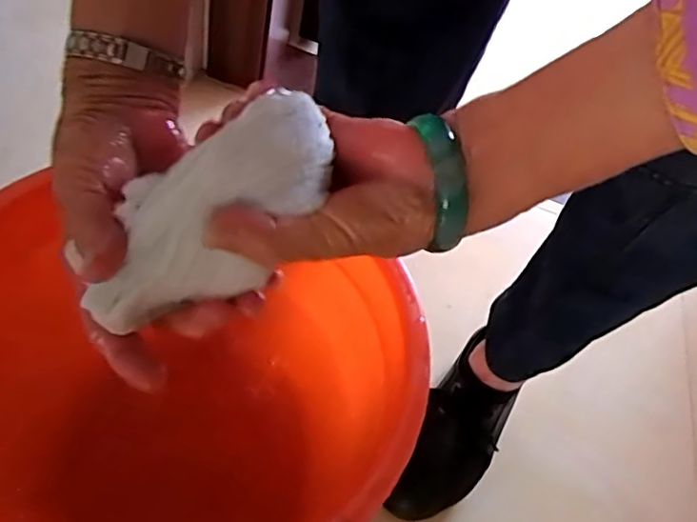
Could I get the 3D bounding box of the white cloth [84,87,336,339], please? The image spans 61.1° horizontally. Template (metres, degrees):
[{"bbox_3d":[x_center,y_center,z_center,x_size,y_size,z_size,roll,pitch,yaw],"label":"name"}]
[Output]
[{"bbox_3d":[-0.057,-0.016,0.262,0.127,0.055,0.047,-45,61,2],"label":"white cloth"}]

